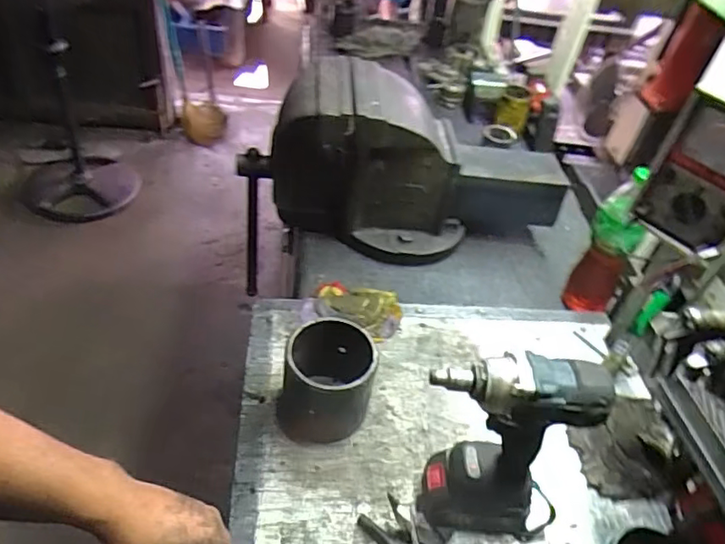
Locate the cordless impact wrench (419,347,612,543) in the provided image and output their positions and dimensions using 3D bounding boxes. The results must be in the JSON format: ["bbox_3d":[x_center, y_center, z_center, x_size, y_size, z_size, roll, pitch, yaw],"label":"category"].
[{"bbox_3d":[0.142,0.185,0.600,0.162,0.234,0.083,6,44,-3],"label":"cordless impact wrench"}]

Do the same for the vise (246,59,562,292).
[{"bbox_3d":[0.087,-0.190,0.972,0.563,0.255,0.207,0,45,-10],"label":"vise"}]

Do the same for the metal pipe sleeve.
[{"bbox_3d":[-0.046,0.132,0.718,0.114,0.114,0.117,5,44,-5],"label":"metal pipe sleeve"}]

